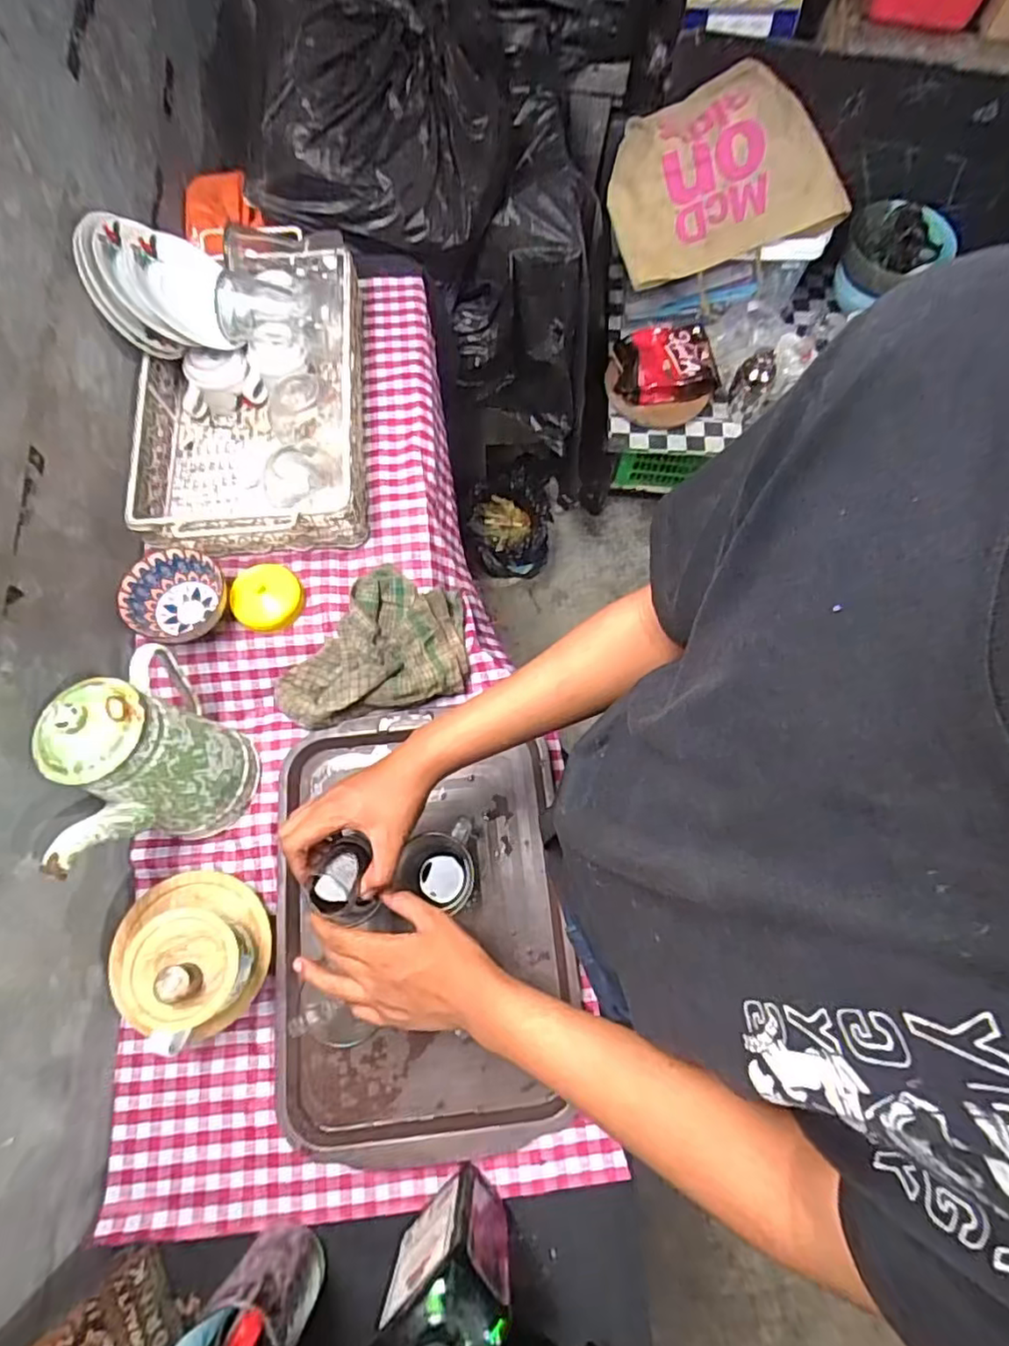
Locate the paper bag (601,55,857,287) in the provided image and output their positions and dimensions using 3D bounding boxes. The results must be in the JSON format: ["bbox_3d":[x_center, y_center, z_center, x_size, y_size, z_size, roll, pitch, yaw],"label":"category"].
[{"bbox_3d":[0.383,-0.894,1.104,0.393,0.075,0.260,-15,94,13],"label":"paper bag"}]

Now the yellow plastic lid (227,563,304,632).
[{"bbox_3d":[-0.282,-0.092,0.739,0.074,0.028,0.076,-2,71,-1],"label":"yellow plastic lid"}]

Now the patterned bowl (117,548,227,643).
[{"bbox_3d":[-0.376,-0.086,0.722,0.104,0.051,0.100,0,71,0],"label":"patterned bowl"}]

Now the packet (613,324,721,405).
[{"bbox_3d":[0.325,-0.621,1.258,0.202,0.069,0.142,1,71,0],"label":"packet"}]

